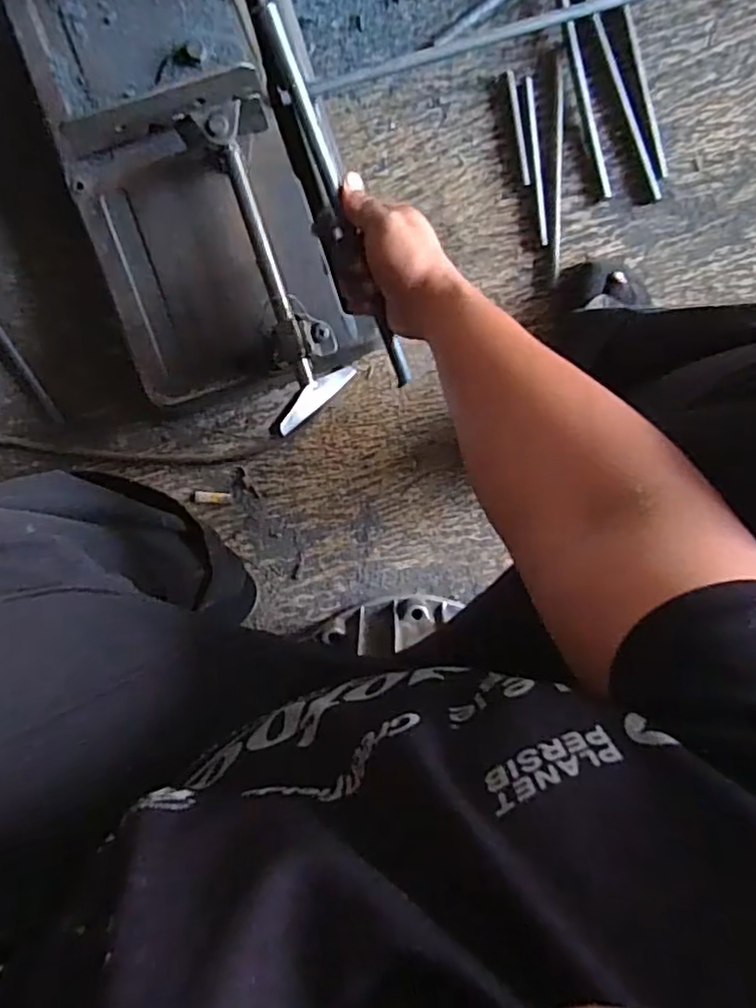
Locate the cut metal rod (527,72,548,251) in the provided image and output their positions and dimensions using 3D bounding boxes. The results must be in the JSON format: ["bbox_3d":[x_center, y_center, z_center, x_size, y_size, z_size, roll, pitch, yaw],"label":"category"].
[{"bbox_3d":[0.165,-0.355,0.662,0.007,0.007,0.161,-9,100,0],"label":"cut metal rod"}]

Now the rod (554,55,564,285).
[{"bbox_3d":[0.189,-0.344,0.664,0.009,0.006,0.218,-2,99,-1],"label":"rod"}]

